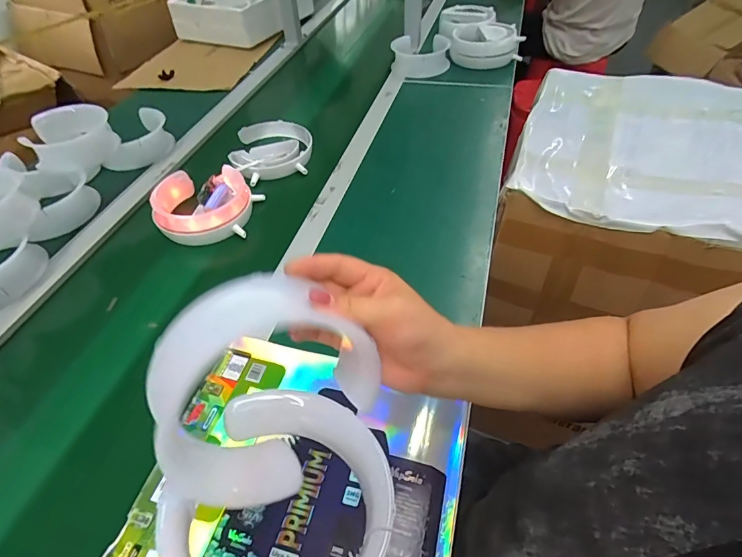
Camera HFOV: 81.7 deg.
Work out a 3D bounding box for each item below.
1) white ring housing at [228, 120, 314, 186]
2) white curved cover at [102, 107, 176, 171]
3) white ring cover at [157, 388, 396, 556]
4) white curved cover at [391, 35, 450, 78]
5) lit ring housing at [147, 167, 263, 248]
[{"bbox_3d":[-0.187,-0.245,0.815,0.144,0.030,0.169,-4,47,1],"label":"white ring housing"},{"bbox_3d":[-0.448,-0.265,0.837,0.087,0.058,0.152,6,48,10],"label":"white curved cover"},{"bbox_3d":[-0.052,0.141,0.270,0.128,0.035,0.139,13,37,7],"label":"white ring cover"},{"bbox_3d":[0.120,-0.539,1.043,0.139,0.059,0.130,3,47,7],"label":"white curved cover"},{"bbox_3d":[-0.265,-0.123,0.695,0.139,0.063,0.126,-1,47,4],"label":"lit ring housing"}]

